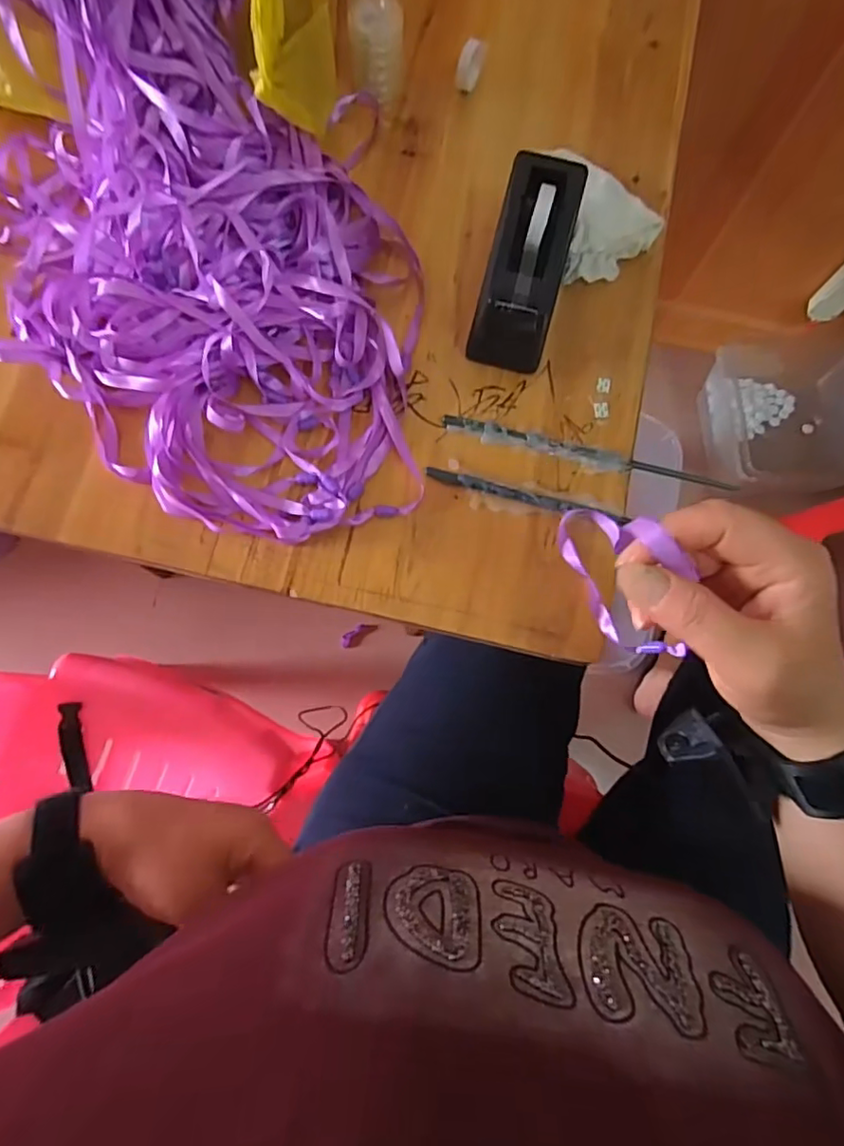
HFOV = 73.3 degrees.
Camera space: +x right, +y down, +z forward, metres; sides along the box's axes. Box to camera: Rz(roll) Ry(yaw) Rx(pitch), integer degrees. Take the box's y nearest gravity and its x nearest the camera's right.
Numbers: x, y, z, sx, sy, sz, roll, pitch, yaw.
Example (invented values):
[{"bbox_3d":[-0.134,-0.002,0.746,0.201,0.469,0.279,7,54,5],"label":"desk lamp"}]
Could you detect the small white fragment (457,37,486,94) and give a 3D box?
[{"bbox_3d":[0.046,-0.475,0.526,0.022,0.036,0.032,11,76,1],"label":"small white fragment"}]

